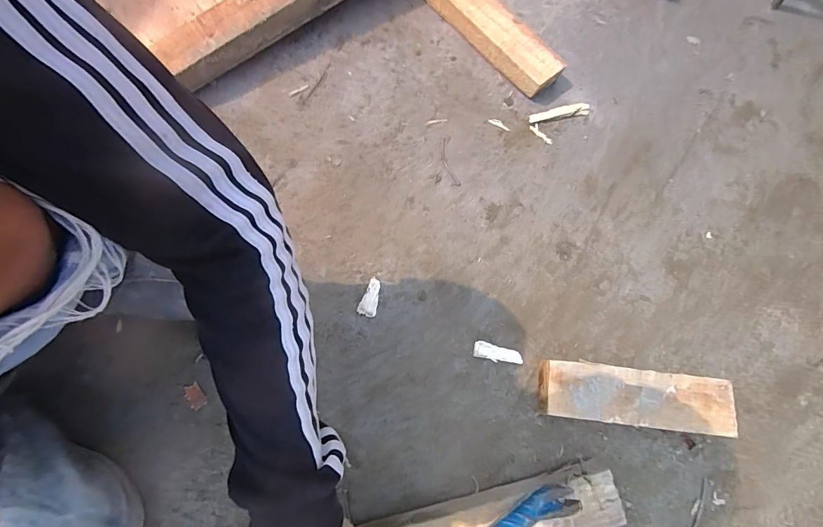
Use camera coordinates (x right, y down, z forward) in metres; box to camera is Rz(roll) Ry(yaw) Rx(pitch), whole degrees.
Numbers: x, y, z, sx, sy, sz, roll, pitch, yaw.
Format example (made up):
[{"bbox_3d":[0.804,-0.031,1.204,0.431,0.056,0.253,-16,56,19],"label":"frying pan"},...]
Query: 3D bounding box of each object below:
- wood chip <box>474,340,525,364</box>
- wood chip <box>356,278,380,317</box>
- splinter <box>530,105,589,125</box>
[{"bbox_3d":[0.107,0.113,0.504,0.059,0.008,0.021,15,75,4],"label":"wood chip"},{"bbox_3d":[-0.052,0.043,0.520,0.021,0.011,0.048,16,75,4],"label":"wood chip"},{"bbox_3d":[0.214,-0.216,0.586,0.090,0.006,0.016,-13,75,-4],"label":"splinter"}]

